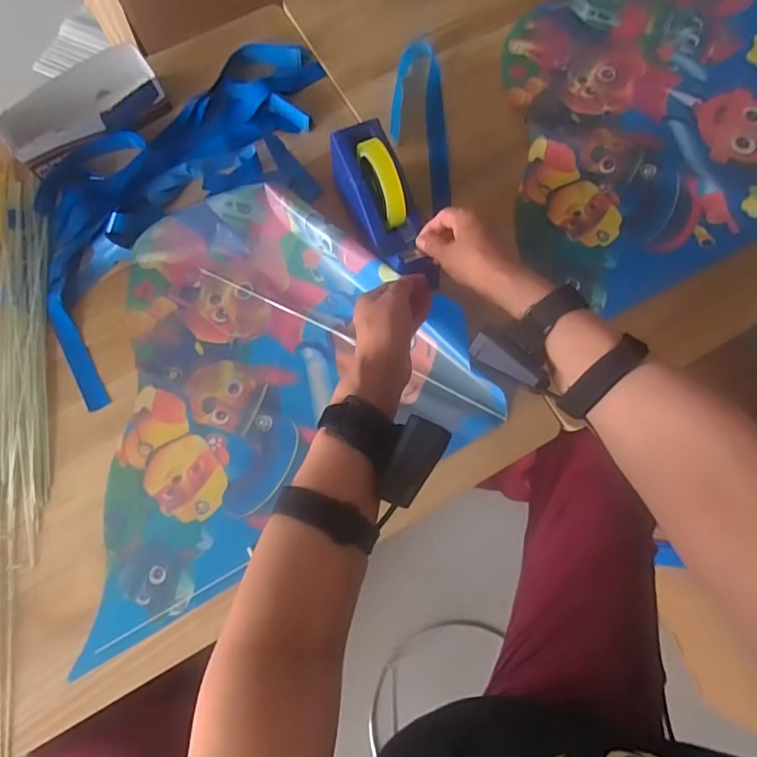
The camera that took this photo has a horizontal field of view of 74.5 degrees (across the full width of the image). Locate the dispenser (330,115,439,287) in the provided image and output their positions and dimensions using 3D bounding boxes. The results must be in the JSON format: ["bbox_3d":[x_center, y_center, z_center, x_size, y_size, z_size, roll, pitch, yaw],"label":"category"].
[{"bbox_3d":[0.003,-0.216,0.584,0.074,0.075,0.193,-23,83,-7],"label":"dispenser"}]

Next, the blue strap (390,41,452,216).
[{"bbox_3d":[0.060,-0.365,0.716,0.079,0.028,0.259,-3,76,-2],"label":"blue strap"}]

